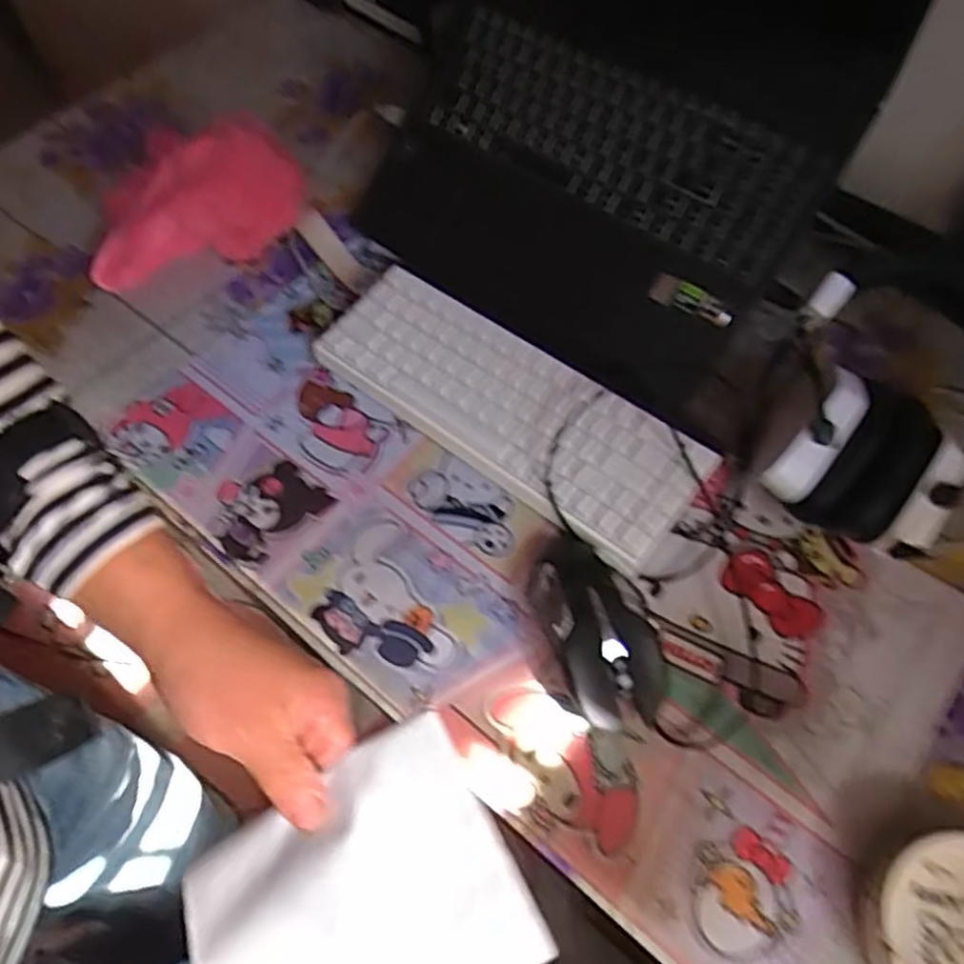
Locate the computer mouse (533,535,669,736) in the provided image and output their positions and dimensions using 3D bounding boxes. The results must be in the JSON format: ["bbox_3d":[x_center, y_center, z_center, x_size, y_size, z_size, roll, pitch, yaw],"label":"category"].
[{"bbox_3d":[0.071,0.088,0.454,0.075,0.038,0.127,-7,62,-1],"label":"computer mouse"}]

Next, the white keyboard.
[{"bbox_3d":[0.016,-0.058,0.546,0.307,0.038,0.103,35,69,19],"label":"white keyboard"}]

